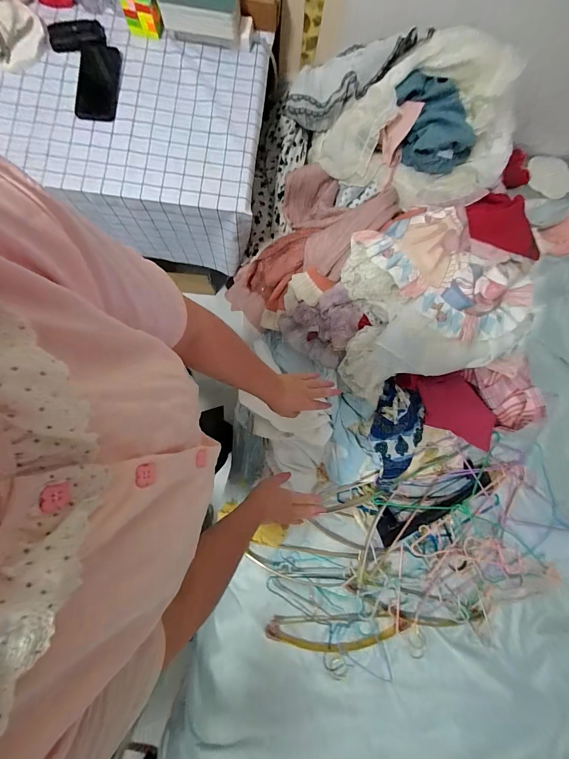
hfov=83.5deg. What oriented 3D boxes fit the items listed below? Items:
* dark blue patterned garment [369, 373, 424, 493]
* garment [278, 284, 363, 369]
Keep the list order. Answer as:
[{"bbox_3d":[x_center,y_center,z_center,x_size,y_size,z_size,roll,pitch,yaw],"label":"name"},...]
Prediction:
[{"bbox_3d":[0.259,0.145,0.753,0.124,0.067,0.288,-4,113,1],"label":"dark blue patterned garment"},{"bbox_3d":[0.083,-0.140,0.775,0.178,0.075,0.167,29,84,0],"label":"garment"}]

